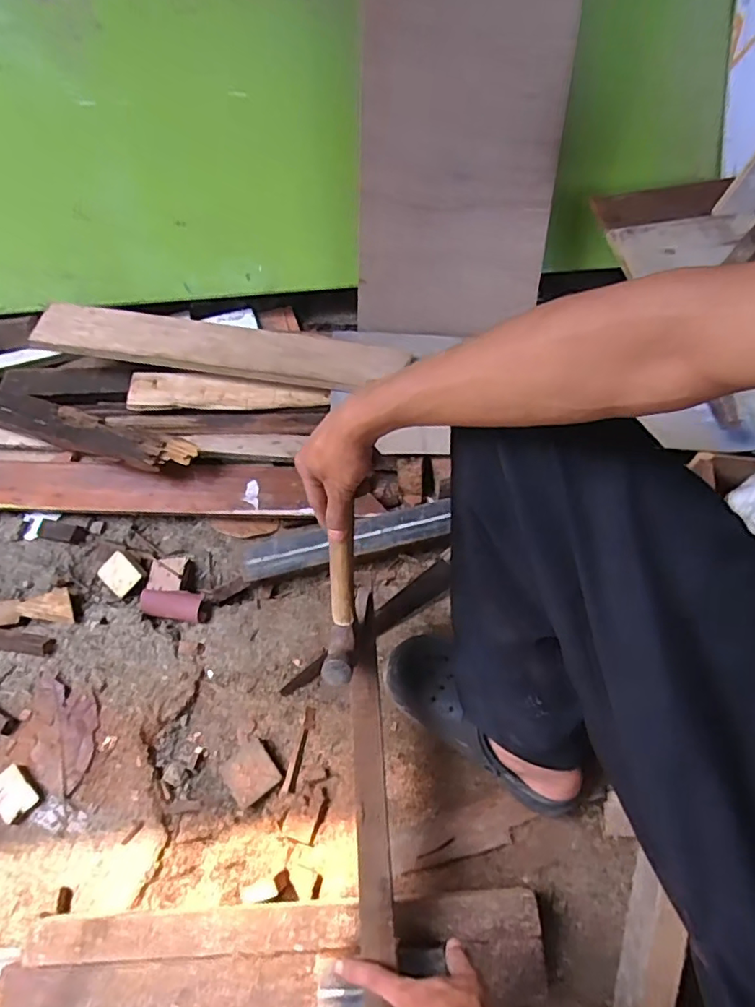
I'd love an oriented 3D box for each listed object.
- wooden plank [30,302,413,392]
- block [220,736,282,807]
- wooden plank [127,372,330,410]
[{"bbox_3d":[-0.264,-0.265,0.980,0.601,0.020,0.096,7,74,-1],"label":"wooden plank"},{"bbox_3d":[-0.161,0.342,0.735,0.061,0.014,0.064,-33,62,-18],"label":"block"},{"bbox_3d":[-0.253,-0.182,0.985,0.331,0.015,0.064,4,83,-2],"label":"wooden plank"}]

